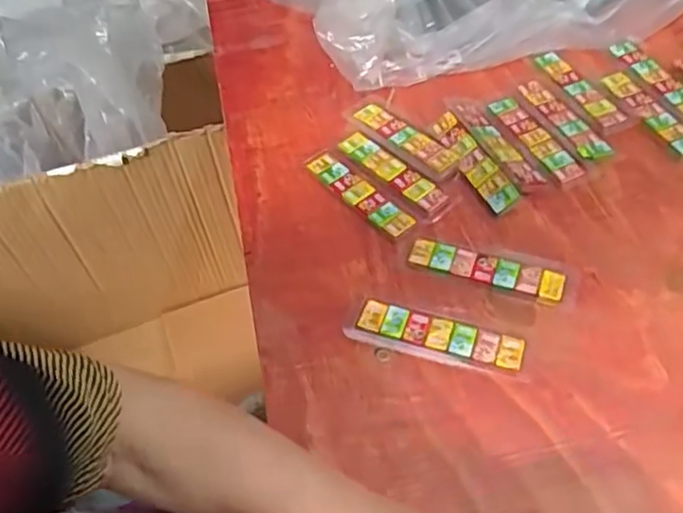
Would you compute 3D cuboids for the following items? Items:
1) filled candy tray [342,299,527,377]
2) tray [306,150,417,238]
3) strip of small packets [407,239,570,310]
[{"bbox_3d":[0.067,0.056,0.461,0.128,0.009,0.037,11,54,14],"label":"filled candy tray"},{"bbox_3d":[0.014,-0.057,0.551,0.027,0.005,0.120,-36,57,-20],"label":"tray"},{"bbox_3d":[0.115,0.009,0.492,0.125,0.009,0.039,13,55,16],"label":"strip of small packets"}]

